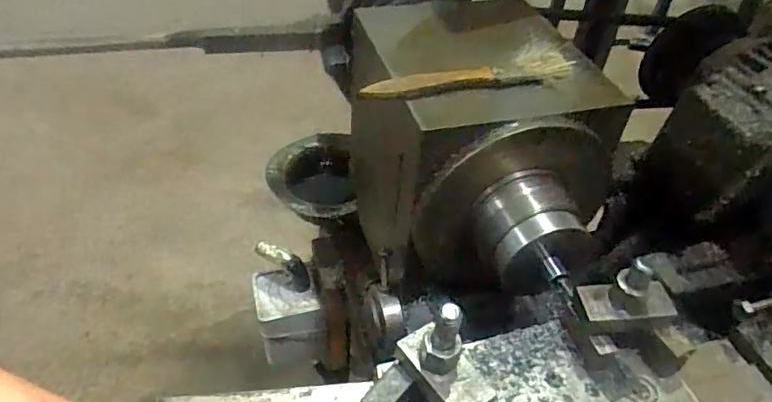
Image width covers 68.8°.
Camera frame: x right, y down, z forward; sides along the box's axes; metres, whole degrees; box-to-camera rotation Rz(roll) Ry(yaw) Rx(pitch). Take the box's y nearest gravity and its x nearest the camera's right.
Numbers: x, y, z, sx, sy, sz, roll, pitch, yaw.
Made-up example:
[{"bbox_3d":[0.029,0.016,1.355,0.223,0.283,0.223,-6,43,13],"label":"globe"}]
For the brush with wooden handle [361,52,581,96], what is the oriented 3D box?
[{"bbox_3d":[0.060,-0.084,0.384,0.152,0.009,0.022,-12,45,-15],"label":"brush with wooden handle"}]

